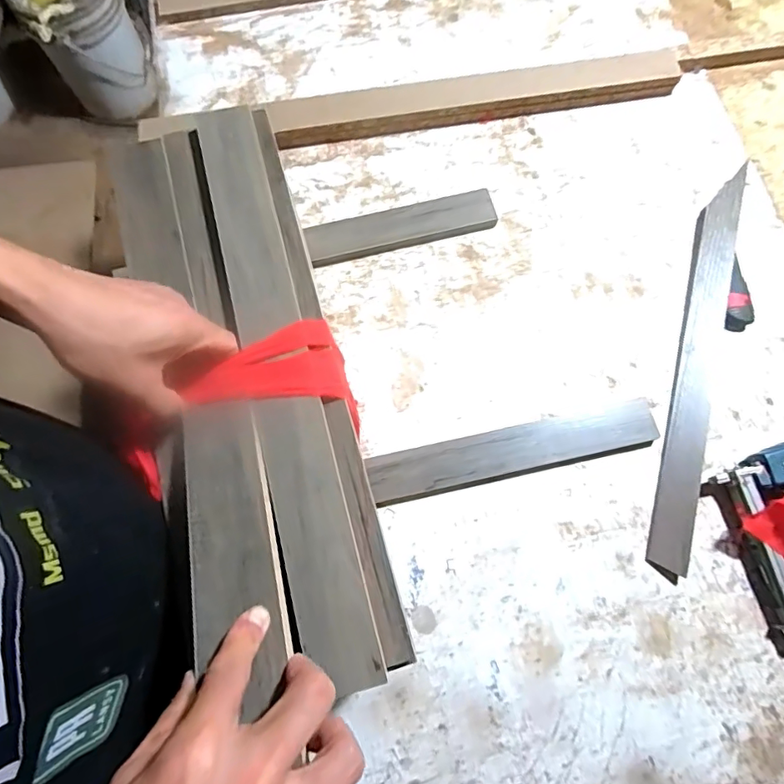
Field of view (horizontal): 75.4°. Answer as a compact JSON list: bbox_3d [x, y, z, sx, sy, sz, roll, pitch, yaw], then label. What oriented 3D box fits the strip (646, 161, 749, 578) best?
[{"bbox_3d":[0.379,-0.053,0.621,0.041,0.013,0.532,17,74,5],"label":"strip"}]

